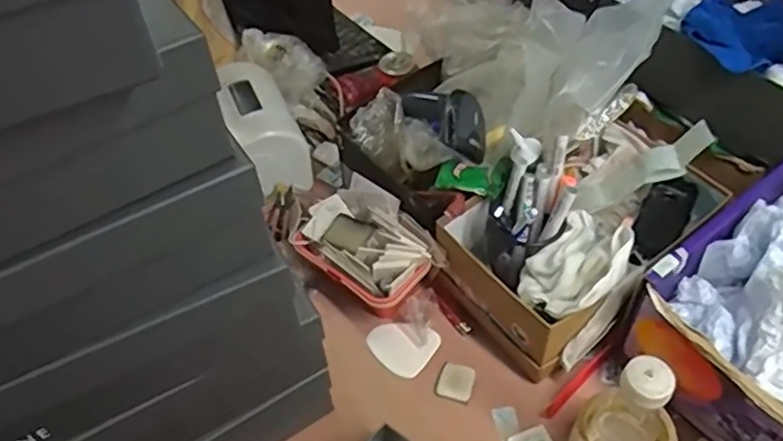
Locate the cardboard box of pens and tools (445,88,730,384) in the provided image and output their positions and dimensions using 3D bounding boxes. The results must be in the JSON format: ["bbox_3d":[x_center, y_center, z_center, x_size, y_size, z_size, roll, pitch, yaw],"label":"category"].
[{"bbox_3d":[0.229,0.000,0.766,0.326,0.134,0.201,-32,55,-21],"label":"cardboard box of pens and tools"}]

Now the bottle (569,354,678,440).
[{"bbox_3d":[0.211,0.183,0.580,0.084,0.162,0.071,30,58,26],"label":"bottle"}]

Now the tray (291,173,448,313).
[{"bbox_3d":[-0.032,0.034,0.808,0.118,0.094,0.173,-37,56,-24],"label":"tray"}]

